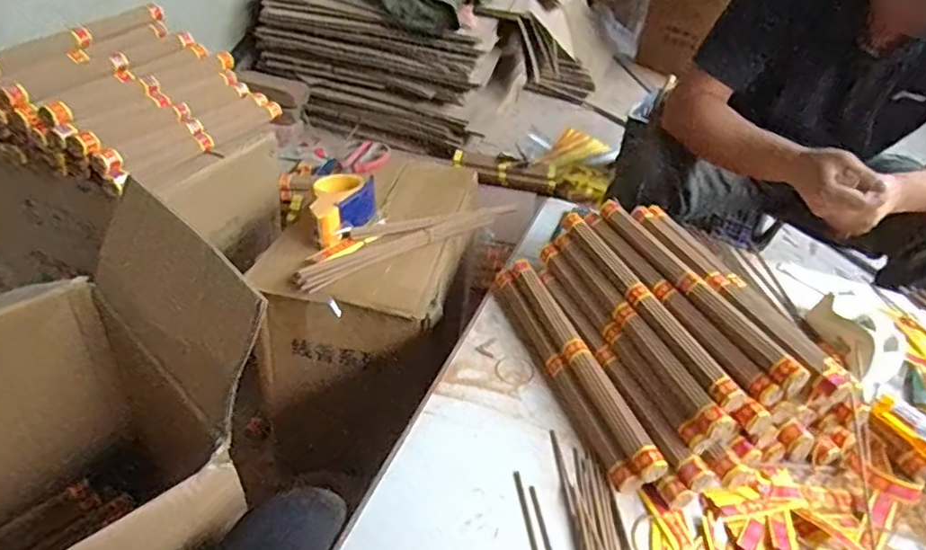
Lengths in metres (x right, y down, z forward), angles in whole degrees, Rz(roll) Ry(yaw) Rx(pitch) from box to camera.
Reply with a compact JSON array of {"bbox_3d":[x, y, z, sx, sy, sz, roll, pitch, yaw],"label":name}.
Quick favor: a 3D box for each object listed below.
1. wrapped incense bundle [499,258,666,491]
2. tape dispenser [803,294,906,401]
[{"bbox_3d":[0.119,0.095,0.676,0.048,0.046,0.308,-9,40,-18],"label":"wrapped incense bundle"},{"bbox_3d":[0.487,0.073,0.749,0.061,0.055,0.126,-4,39,-13],"label":"tape dispenser"}]

